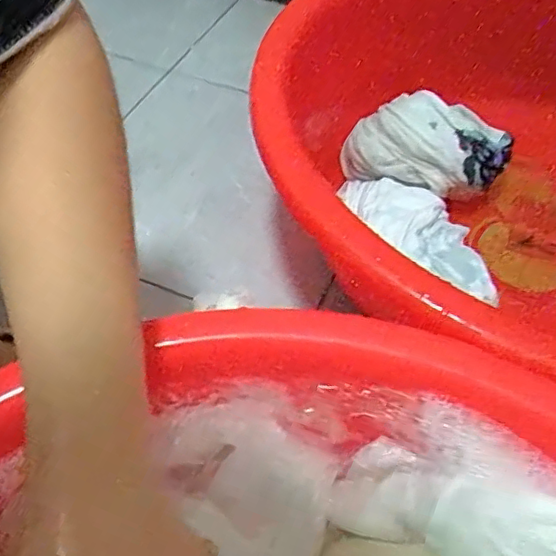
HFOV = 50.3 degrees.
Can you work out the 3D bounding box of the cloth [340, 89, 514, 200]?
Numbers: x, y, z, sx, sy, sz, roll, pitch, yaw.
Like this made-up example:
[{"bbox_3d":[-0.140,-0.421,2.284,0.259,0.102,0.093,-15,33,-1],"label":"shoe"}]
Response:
[{"bbox_3d":[0.128,-0.113,0.529,0.147,0.057,0.084,18,54,15],"label":"cloth"}]

